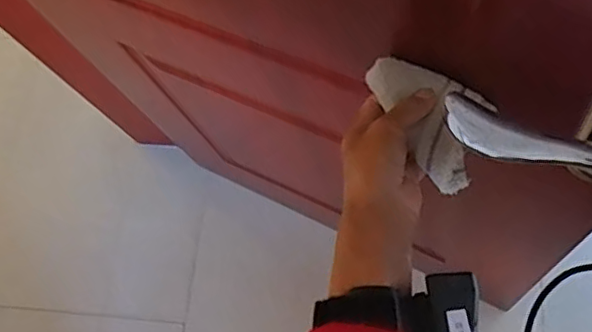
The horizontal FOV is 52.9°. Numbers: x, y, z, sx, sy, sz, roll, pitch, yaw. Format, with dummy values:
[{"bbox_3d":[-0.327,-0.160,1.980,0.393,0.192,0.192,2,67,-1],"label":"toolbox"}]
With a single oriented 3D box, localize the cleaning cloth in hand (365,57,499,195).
[{"bbox_3d":[0.115,-0.042,0.477,0.075,0.056,0.106,-32,67,-11],"label":"cleaning cloth in hand"}]

